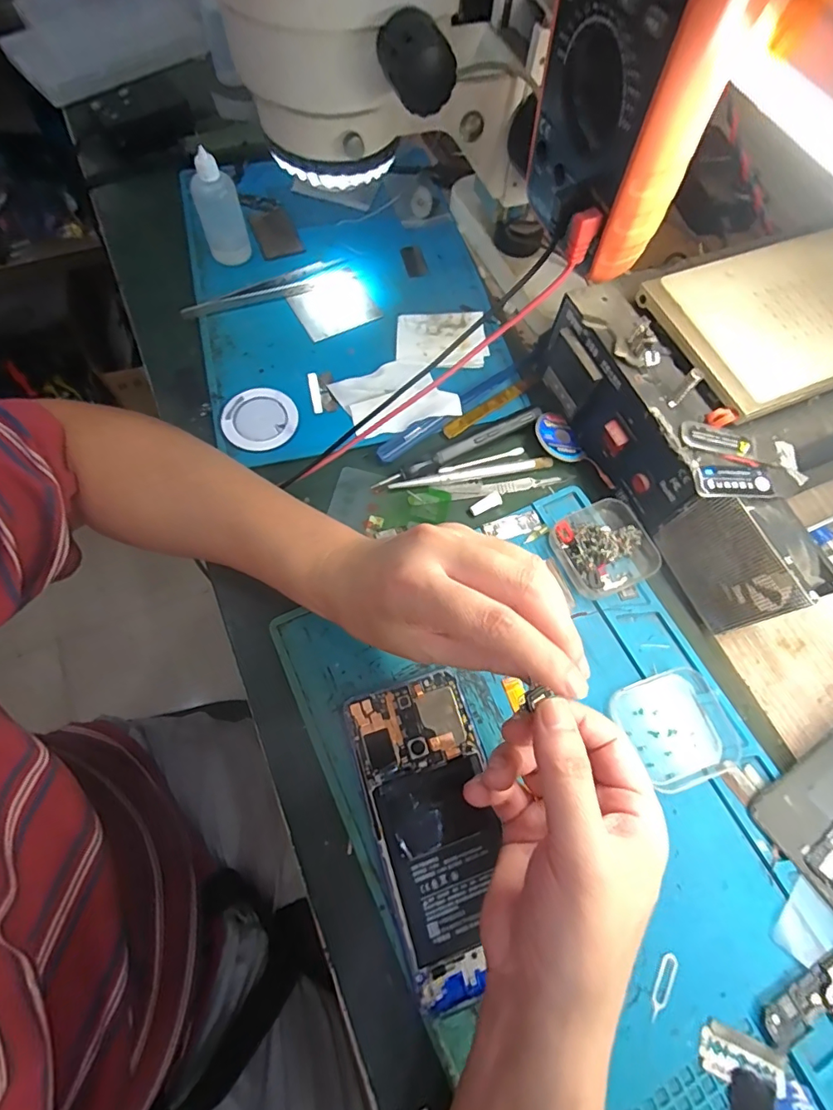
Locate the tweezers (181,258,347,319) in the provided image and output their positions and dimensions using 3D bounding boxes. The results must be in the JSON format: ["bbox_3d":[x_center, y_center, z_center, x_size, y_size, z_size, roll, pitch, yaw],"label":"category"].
[{"bbox_3d":[-0.130,-0.232,0.425,0.146,0.009,0.025,-26,71,-13],"label":"tweezers"}]

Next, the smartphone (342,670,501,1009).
[{"bbox_3d":[0.013,0.152,0.279,0.071,0.010,0.157,-16,70,-9],"label":"smartphone"}]

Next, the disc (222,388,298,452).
[{"bbox_3d":[-0.122,-0.106,0.382,0.055,0.006,0.053,1,68,-2],"label":"disc"}]

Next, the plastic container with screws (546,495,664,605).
[{"bbox_3d":[0.133,-0.006,0.343,0.064,0.019,0.062,-23,71,-11],"label":"plastic container with screws"}]

